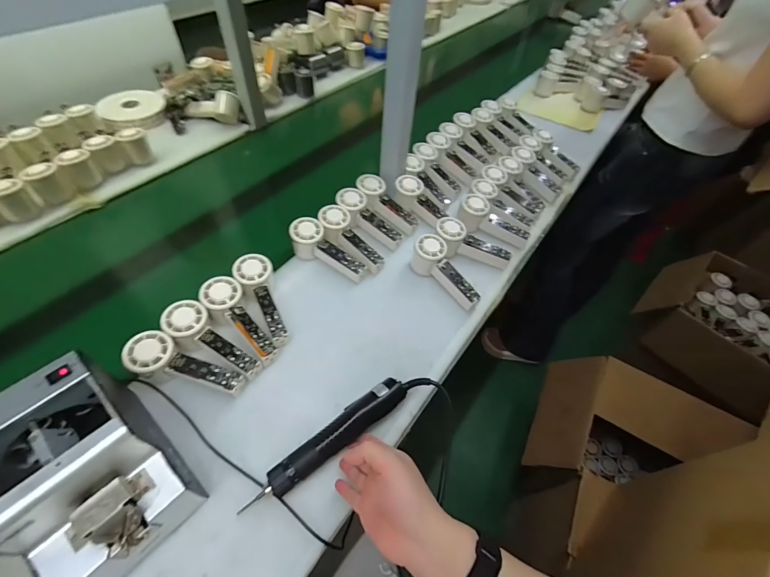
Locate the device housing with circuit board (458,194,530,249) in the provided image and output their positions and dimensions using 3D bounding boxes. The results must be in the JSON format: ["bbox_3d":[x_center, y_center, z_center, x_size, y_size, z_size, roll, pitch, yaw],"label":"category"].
[{"bbox_3d":[0.213,-0.129,0.704,0.146,0.058,0.056,33,55,3],"label":"device housing with circuit board"}]

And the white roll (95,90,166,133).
[{"bbox_3d":[-0.617,-0.450,0.874,0.127,0.033,0.154,-7,54,-10],"label":"white roll"}]

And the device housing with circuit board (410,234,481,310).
[{"bbox_3d":[0.104,-0.026,0.606,0.051,0.055,0.143,-28,60,-23],"label":"device housing with circuit board"}]

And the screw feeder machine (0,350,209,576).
[{"bbox_3d":[-0.302,0.183,0.356,0.175,0.133,0.128,35,58,20],"label":"screw feeder machine"}]

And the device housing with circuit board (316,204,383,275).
[{"bbox_3d":[-0.064,-0.085,0.641,0.059,0.042,0.152,-37,78,-29],"label":"device housing with circuit board"}]

